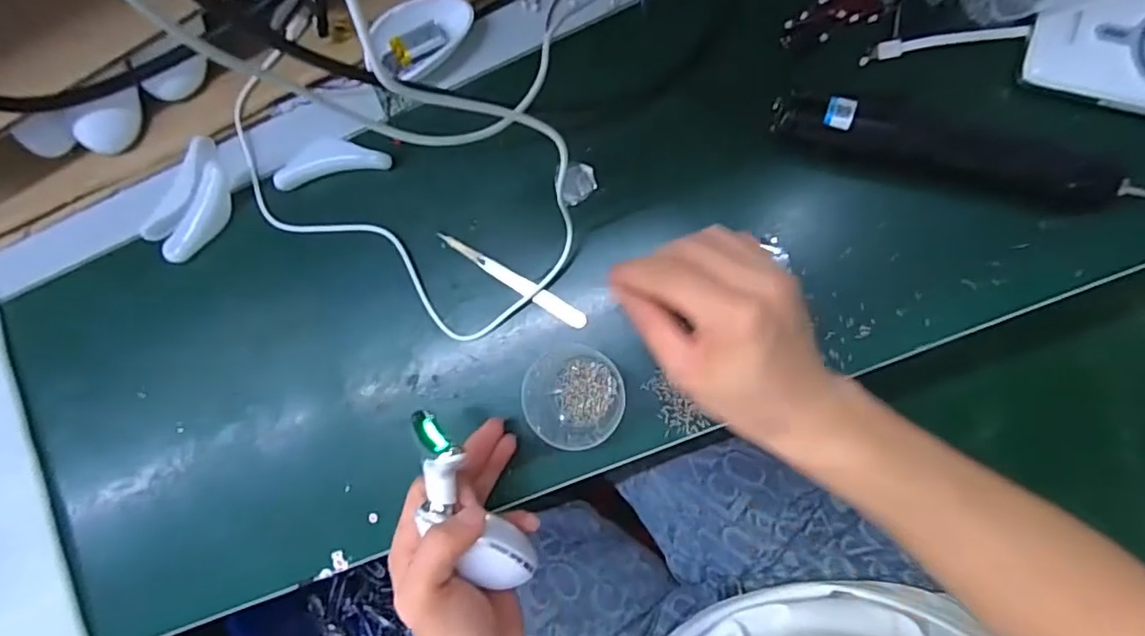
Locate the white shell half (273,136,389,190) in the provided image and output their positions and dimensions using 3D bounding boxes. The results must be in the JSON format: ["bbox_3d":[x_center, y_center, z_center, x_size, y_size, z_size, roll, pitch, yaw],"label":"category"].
[{"bbox_3d":[-0.180,-0.117,0.451,0.086,0.013,0.028,-11,86,8],"label":"white shell half"}]

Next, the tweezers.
[{"bbox_3d":[-0.044,-0.028,0.435,0.124,0.005,0.012,31,92,8],"label":"tweezers"}]

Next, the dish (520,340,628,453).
[{"bbox_3d":[0.000,0.055,0.421,0.070,0.019,0.070,0,88,8],"label":"dish"}]

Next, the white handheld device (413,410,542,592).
[{"bbox_3d":[-0.066,0.112,0.364,0.034,0.030,0.120,-28,95,6],"label":"white handheld device"}]

